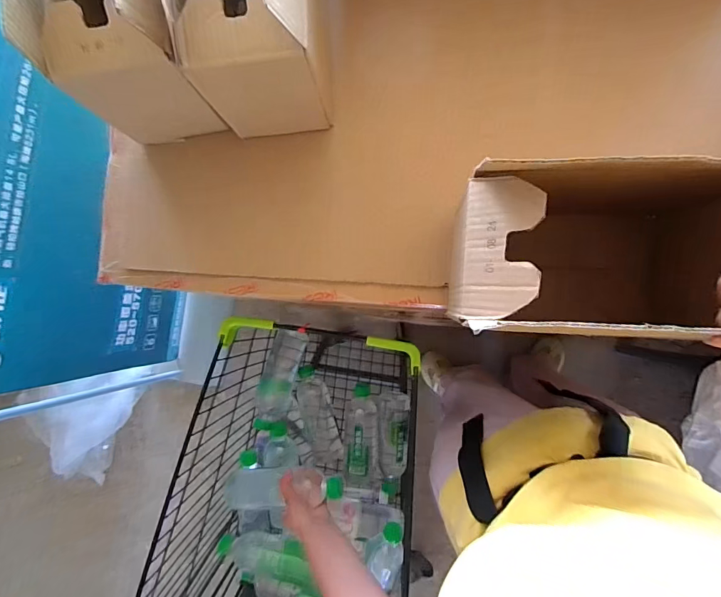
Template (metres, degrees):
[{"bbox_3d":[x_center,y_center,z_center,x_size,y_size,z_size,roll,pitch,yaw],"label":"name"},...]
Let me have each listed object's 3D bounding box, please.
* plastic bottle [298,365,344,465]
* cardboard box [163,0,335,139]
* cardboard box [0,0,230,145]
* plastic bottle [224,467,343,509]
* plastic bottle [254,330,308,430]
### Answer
[{"bbox_3d":[-0.087,0.243,0.846,0.061,0.048,0.205,-13,86,7],"label":"plastic bottle"},{"bbox_3d":[-0.118,-0.344,0.455,0.135,0.215,0.243,-4,87,8],"label":"cardboard box"},{"bbox_3d":[-0.246,-0.337,0.462,0.149,0.218,0.236,0,88,8],"label":"cardboard box"},{"bbox_3d":[-0.129,0.320,0.696,0.202,0.058,0.062,-9,87,14],"label":"plastic bottle"},{"bbox_3d":[-0.159,0.159,0.804,0.068,0.052,0.193,13,76,8],"label":"plastic bottle"}]

